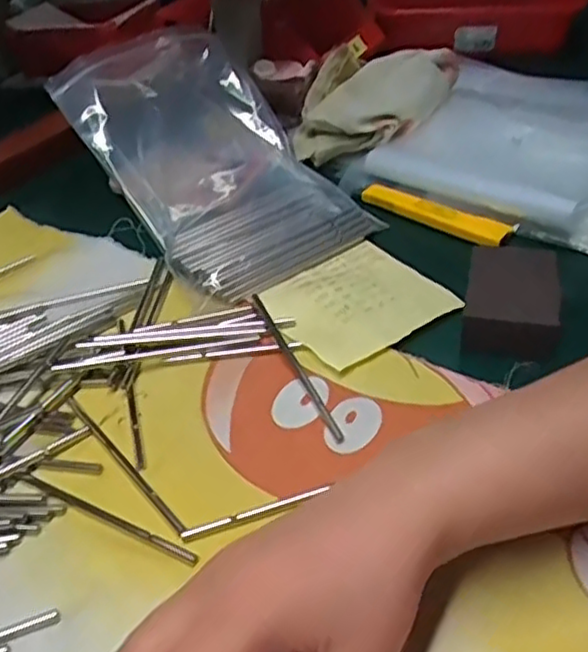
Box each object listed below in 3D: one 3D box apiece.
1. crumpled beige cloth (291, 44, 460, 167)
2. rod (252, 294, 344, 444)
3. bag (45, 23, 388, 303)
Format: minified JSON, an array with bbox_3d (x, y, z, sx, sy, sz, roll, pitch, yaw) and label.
[{"bbox_3d":[0.069,-0.188,0.575,0.126,0.059,0.111,5,41,11],"label":"crumpled beige cloth"},{"bbox_3d":[0.000,0.020,0.397,0.008,0.009,0.117,-17,42,-14],"label":"rod"},{"bbox_3d":[-0.061,-0.124,0.514,0.143,0.048,0.236,-31,71,-20],"label":"bag"}]

